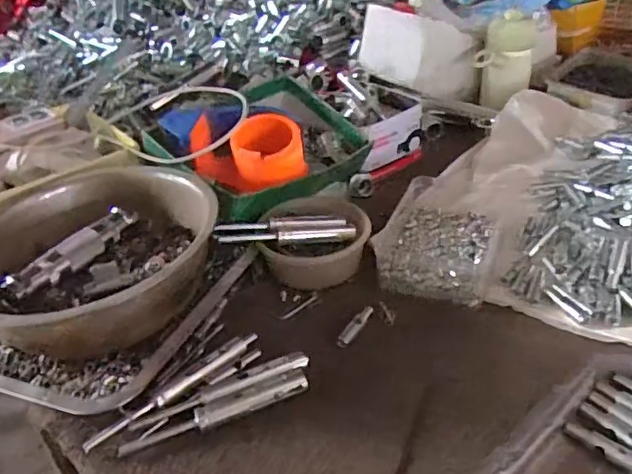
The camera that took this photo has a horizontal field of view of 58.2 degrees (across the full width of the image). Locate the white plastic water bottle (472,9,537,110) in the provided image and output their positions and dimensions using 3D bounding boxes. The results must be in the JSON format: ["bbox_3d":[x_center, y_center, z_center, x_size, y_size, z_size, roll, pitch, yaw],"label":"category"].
[{"bbox_3d":[0.276,-0.257,0.832,0.073,0.123,0.058,-23,38,-24],"label":"white plastic water bottle"}]

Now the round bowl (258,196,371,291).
[{"bbox_3d":[0.002,0.005,0.581,0.108,0.048,0.097,8,36,18],"label":"round bowl"}]

